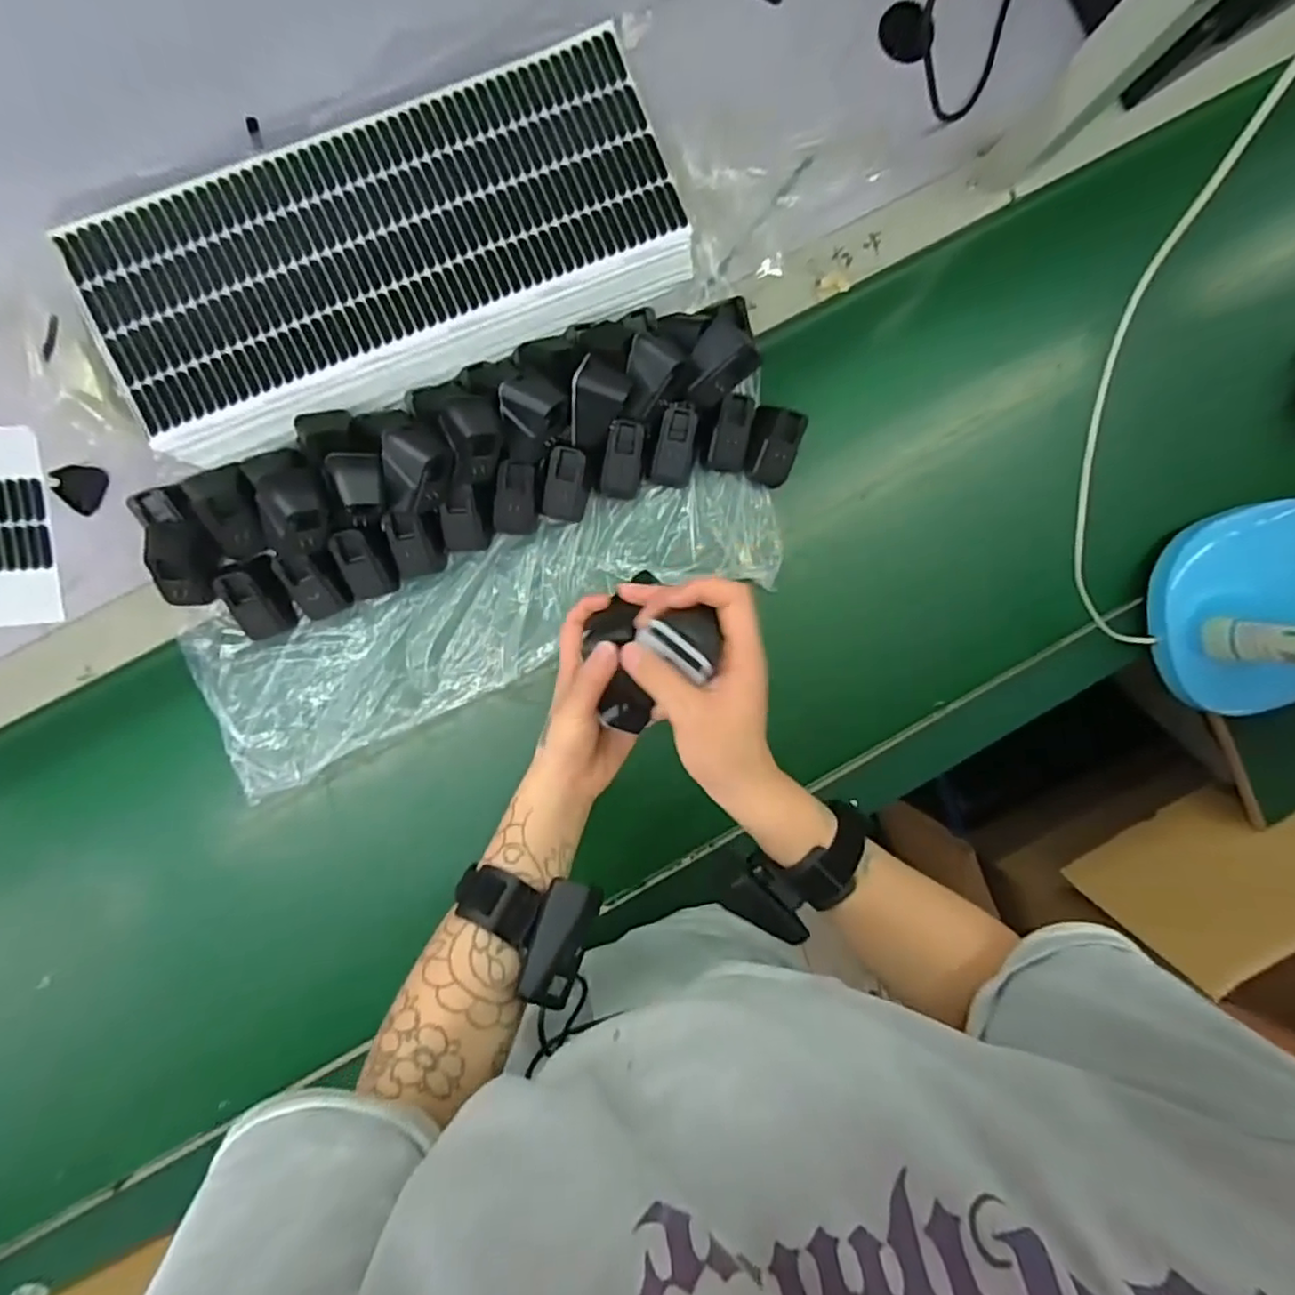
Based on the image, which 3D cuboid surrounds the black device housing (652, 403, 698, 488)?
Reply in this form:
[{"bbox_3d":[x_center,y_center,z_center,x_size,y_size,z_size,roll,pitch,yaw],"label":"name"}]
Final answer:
[{"bbox_3d":[0.026,-0.179,0.563,0.034,0.020,0.071,8,117,-5],"label":"black device housing"}]

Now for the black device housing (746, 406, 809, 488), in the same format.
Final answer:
[{"bbox_3d":[0.113,-0.181,0.572,0.045,0.031,0.066,15,91,-5],"label":"black device housing"}]

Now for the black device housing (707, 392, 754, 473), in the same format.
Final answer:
[{"bbox_3d":[0.073,-0.190,0.569,0.034,0.019,0.070,7,115,-5],"label":"black device housing"}]

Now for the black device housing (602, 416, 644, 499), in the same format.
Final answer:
[{"bbox_3d":[-0.021,-0.168,0.560,0.035,0.025,0.072,4,126,-5],"label":"black device housing"}]

